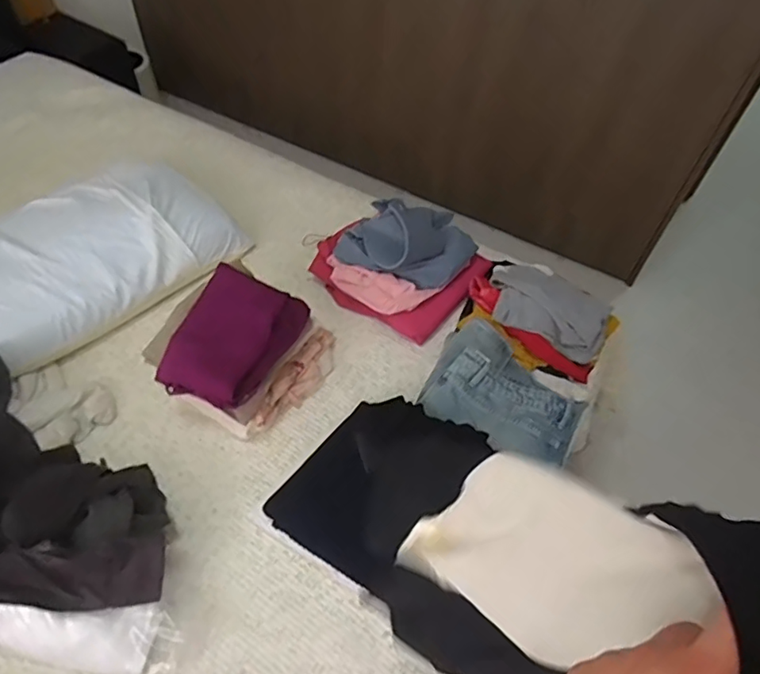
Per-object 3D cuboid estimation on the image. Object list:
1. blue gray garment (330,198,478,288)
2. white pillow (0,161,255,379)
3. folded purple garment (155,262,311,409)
[{"bbox_3d":[0.059,-0.217,1.171,0.273,0.099,0.203,18,54,9],"label":"blue gray garment"},{"bbox_3d":[-0.655,-0.160,1.177,0.386,0.115,0.667,38,59,22],"label":"white pillow"},{"bbox_3d":[-0.251,-0.004,0.963,0.181,0.079,0.228,19,54,10],"label":"folded purple garment"}]

